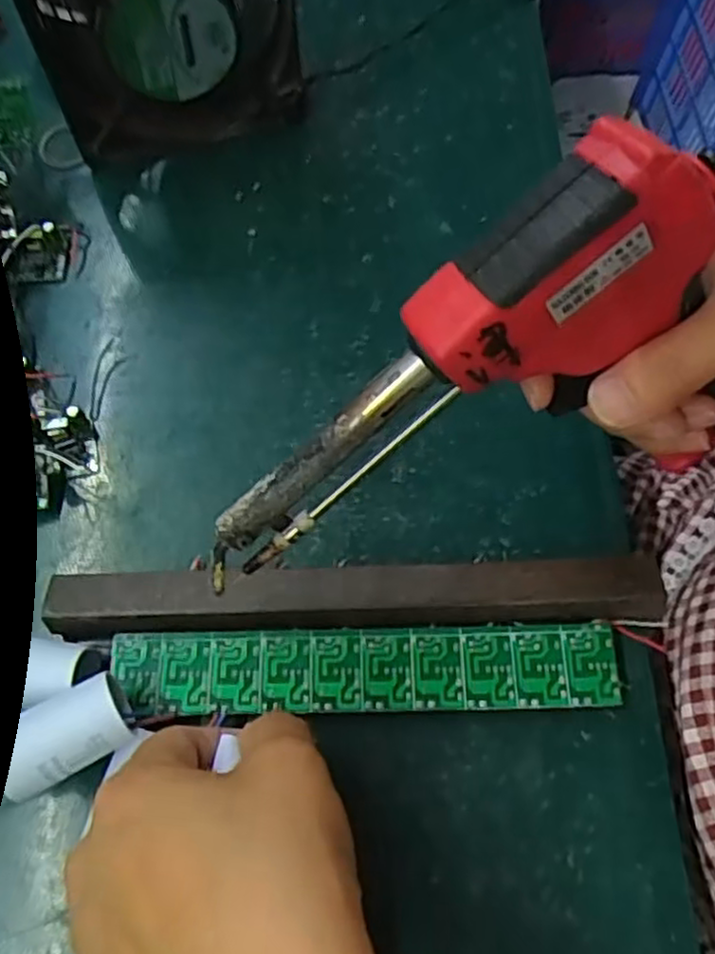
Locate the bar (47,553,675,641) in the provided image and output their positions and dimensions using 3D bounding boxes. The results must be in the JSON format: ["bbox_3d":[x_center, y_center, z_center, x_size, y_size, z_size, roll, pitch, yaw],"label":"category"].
[{"bbox_3d":[-0.001,0.045,0.287,0.232,0.017,0.026,-2,64,-2],"label":"bar"}]

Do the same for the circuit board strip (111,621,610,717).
[{"bbox_3d":[0.003,0.072,0.277,0.184,0.004,0.030,-1,64,0],"label":"circuit board strip"}]

